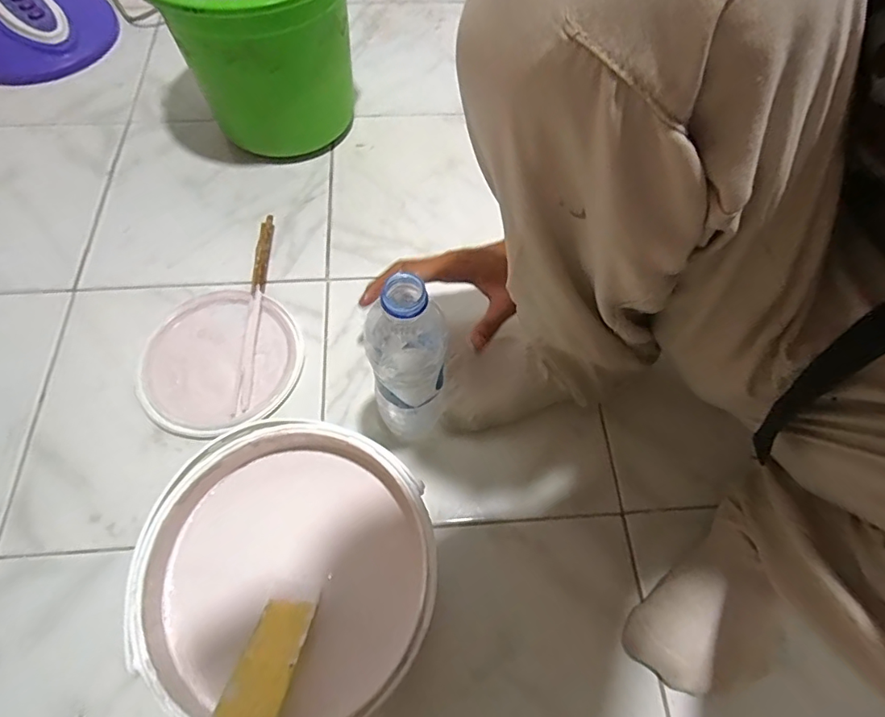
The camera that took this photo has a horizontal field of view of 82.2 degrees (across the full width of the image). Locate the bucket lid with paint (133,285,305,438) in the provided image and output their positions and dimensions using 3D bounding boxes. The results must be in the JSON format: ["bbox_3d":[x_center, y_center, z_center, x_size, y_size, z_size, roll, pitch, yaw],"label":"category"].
[{"bbox_3d":[-0.247,-0.001,0.563,0.170,0.011,0.171,0,61,-1],"label":"bucket lid with paint"}]

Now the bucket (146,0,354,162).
[{"bbox_3d":[-0.226,-0.409,0.657,0.234,0.228,0.234,0,61,-1],"label":"bucket"}]

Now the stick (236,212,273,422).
[{"bbox_3d":[-0.218,-0.060,0.587,0.017,0.018,0.254,-1,61,-2],"label":"stick"}]

